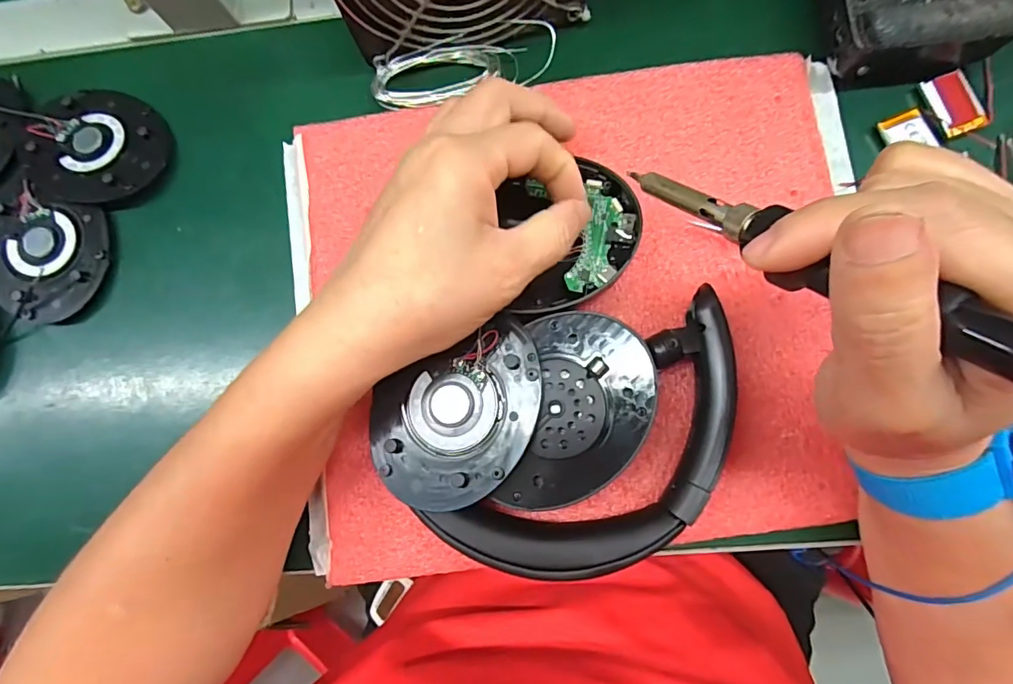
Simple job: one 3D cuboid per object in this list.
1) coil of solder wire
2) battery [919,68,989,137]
[{"bbox_3d":[-0.023,-0.144,0.266,0.098,0.008,0.033,-11,80,4],"label":"coil of solder wire"},{"bbox_3d":[0.220,-0.117,0.250,0.023,0.006,0.032,-18,80,3],"label":"battery"}]

